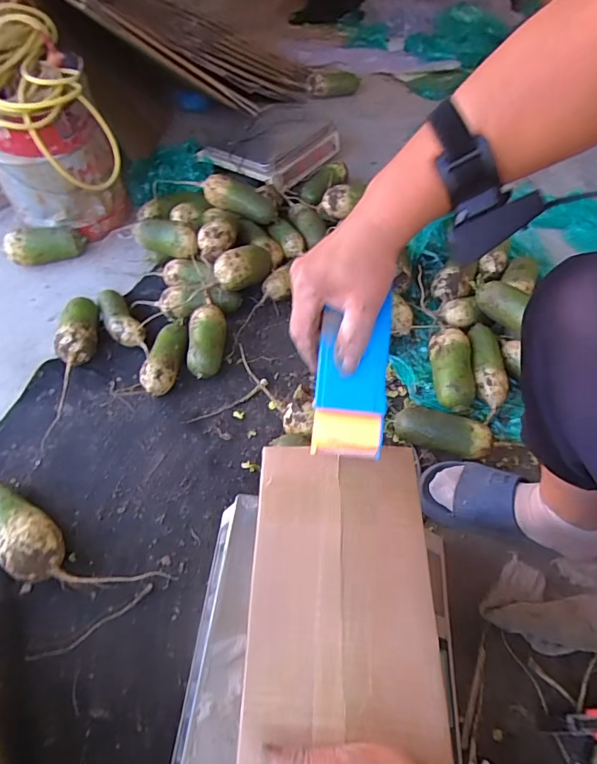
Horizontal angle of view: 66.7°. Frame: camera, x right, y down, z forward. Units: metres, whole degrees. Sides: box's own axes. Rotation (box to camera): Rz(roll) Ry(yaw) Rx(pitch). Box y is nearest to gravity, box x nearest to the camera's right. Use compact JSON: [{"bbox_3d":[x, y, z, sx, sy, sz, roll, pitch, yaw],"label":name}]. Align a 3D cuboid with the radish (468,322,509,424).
[{"bbox_3d":[0.347,-0.030,0.846,0.054,0.049,0.195,2,53,2],"label":"radish"}]

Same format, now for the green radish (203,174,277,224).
[{"bbox_3d":[-0.137,-0.436,1.082,0.179,0.056,0.064,17,49,-23],"label":"green radish"}]

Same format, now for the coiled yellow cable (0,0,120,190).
[{"bbox_3d":[-0.559,-0.551,0.915,0.300,0.255,0.293,-27,57,-19],"label":"coiled yellow cable"}]

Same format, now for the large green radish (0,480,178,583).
[{"bbox_3d":[-0.362,0.239,0.655,0.339,0.078,0.098,20,56,16],"label":"large green radish"}]

